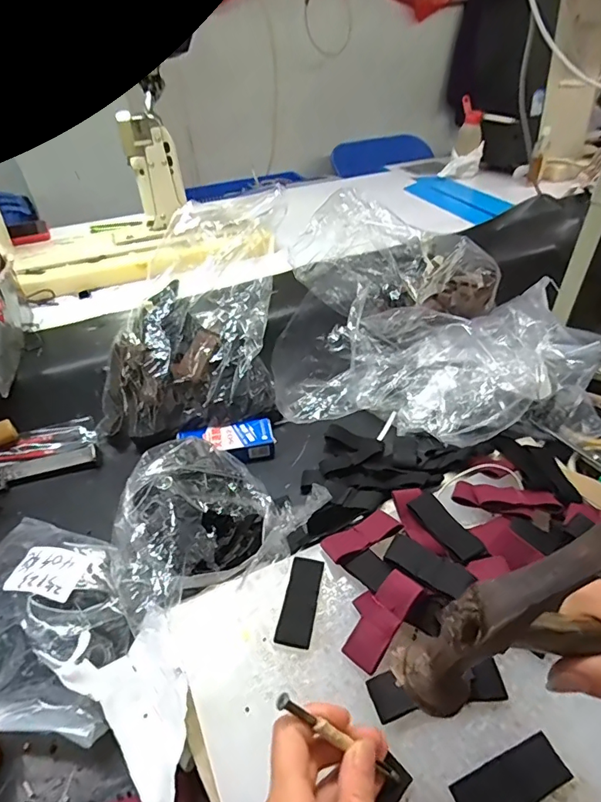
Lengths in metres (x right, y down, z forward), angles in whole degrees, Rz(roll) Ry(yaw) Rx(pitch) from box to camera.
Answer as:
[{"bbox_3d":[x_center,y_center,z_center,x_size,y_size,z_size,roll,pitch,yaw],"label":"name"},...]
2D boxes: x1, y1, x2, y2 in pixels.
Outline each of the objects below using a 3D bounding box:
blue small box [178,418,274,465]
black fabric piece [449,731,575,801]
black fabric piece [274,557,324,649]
[{"bbox_3d":[-0.080,0.049,0.526,0.098,0.030,0.045,-11,42,-10],"label":"blue small box"},{"bbox_3d":[0.120,0.217,0.267,0.067,0.005,0.025,-17,43,-16],"label":"black fabric piece"},{"bbox_3d":[0.000,0.148,0.348,0.024,0.006,0.065,6,42,10],"label":"black fabric piece"}]

